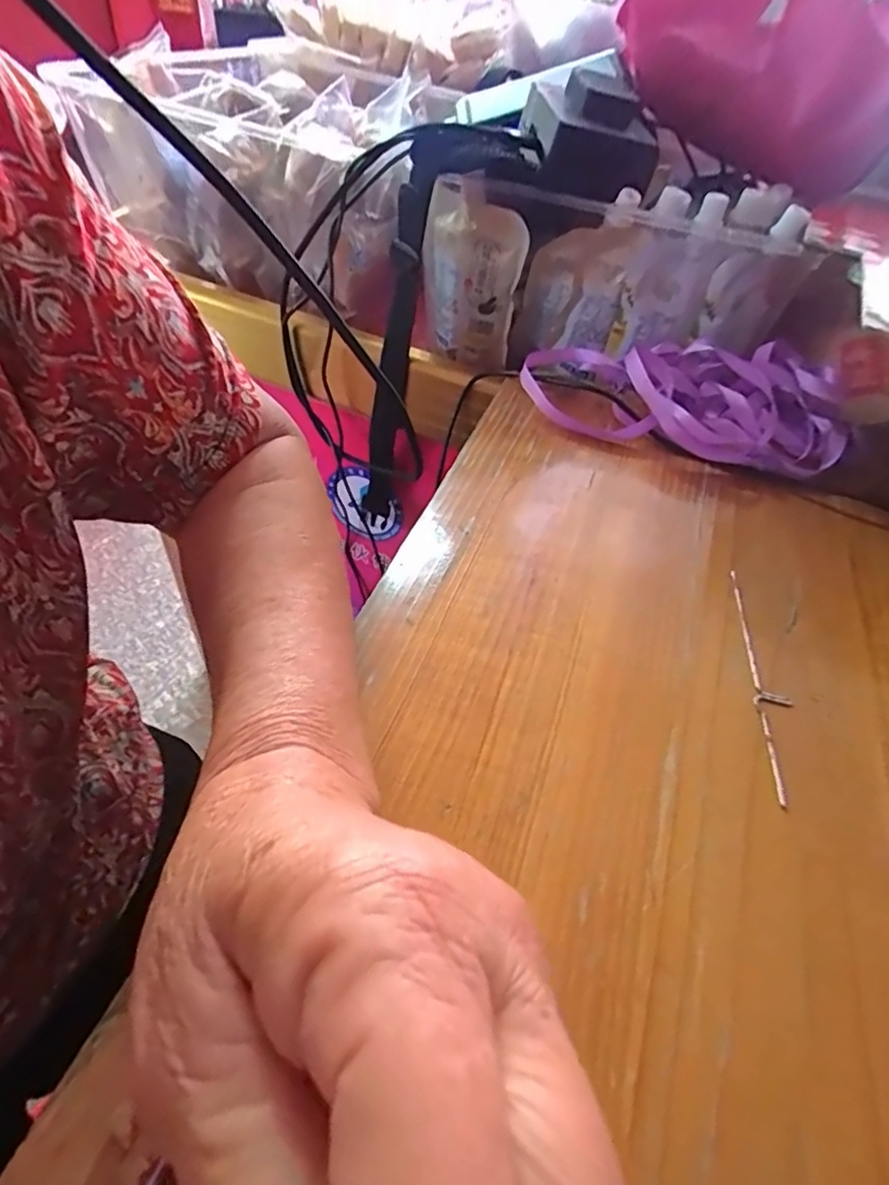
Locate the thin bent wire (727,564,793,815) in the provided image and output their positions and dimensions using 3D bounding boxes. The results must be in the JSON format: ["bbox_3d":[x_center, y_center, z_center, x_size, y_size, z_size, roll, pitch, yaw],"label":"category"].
[{"bbox_3d":[0.141,0.034,0.259,0.016,0.004,0.123,10,47,3],"label":"thin bent wire"}]

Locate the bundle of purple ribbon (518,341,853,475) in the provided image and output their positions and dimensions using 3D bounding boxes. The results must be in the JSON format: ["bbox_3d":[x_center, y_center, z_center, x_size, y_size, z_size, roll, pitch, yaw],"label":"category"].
[{"bbox_3d":[0.160,-0.140,0.398,0.213,0.043,0.128,17,47,9],"label":"bundle of purple ribbon"}]

